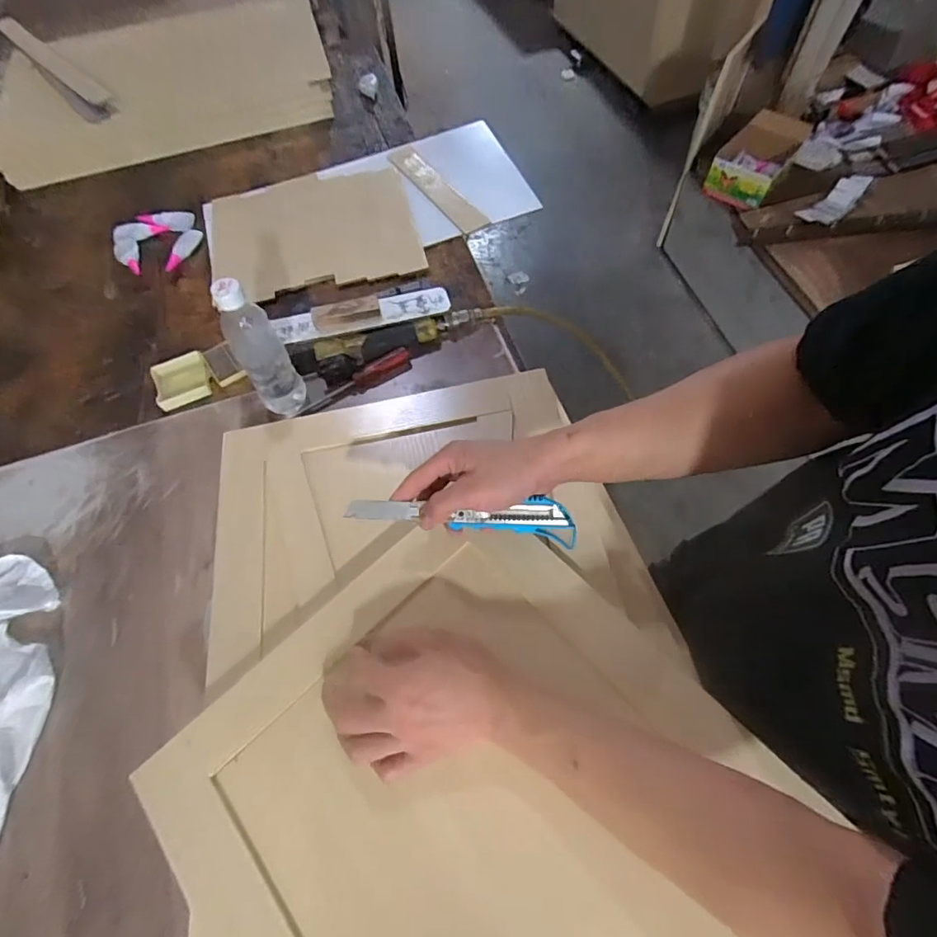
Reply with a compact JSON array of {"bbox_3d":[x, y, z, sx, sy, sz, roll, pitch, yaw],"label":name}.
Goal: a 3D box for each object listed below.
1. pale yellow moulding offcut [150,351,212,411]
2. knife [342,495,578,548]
[{"bbox_3d":[-0.417,-0.129,0.731,0.076,0.024,0.084,-24,62,-9],"label":"pale yellow moulding offcut"},{"bbox_3d":[-0.006,0.042,0.448,0.200,0.017,0.036,3,60,1],"label":"knife"}]

